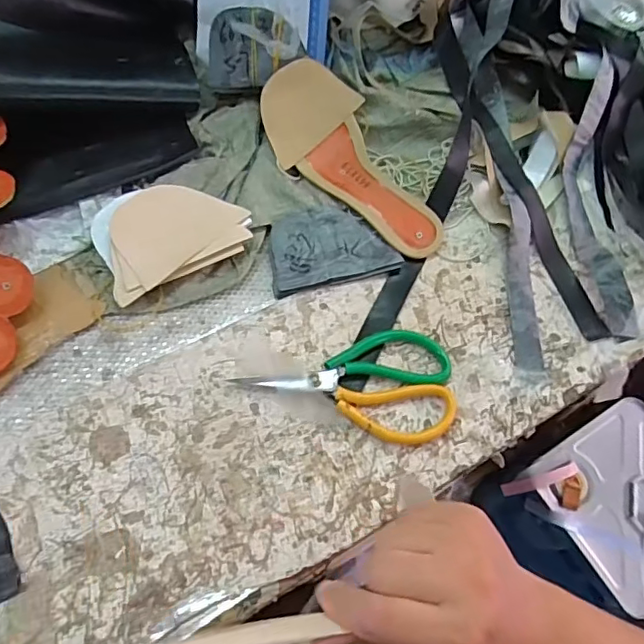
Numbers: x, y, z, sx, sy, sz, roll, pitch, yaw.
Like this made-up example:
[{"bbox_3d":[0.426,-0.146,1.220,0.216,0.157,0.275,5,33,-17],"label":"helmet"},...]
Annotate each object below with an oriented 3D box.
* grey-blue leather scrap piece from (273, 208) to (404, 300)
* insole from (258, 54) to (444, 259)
[{"bbox_3d":[0.006,-0.076,0.551,0.122,0.011,0.085,-14,63,-11],"label":"grey-blue leather scrap piece"},{"bbox_3d":[0.033,-0.165,0.577,0.105,0.032,0.239,-34,80,-20],"label":"insole"}]

